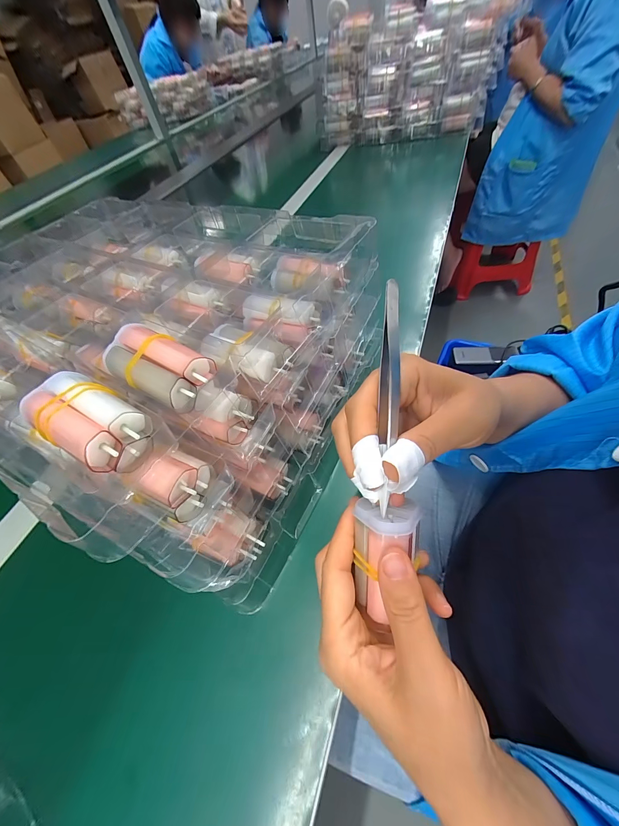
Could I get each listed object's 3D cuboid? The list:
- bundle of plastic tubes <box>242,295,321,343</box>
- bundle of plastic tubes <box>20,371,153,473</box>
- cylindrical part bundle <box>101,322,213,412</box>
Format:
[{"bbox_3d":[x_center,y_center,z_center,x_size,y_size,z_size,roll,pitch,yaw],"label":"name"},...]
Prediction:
[{"bbox_3d":[-0.026,-0.079,0.251,0.067,0.020,0.029,12,57,19],"label":"bundle of plastic tubes"},{"bbox_3d":[-0.117,0.006,0.167,0.065,0.032,0.038,19,59,23],"label":"bundle of plastic tubes"},{"bbox_3d":[-0.089,-0.029,0.179,0.063,0.023,0.036,20,60,23],"label":"cylindrical part bundle"}]

